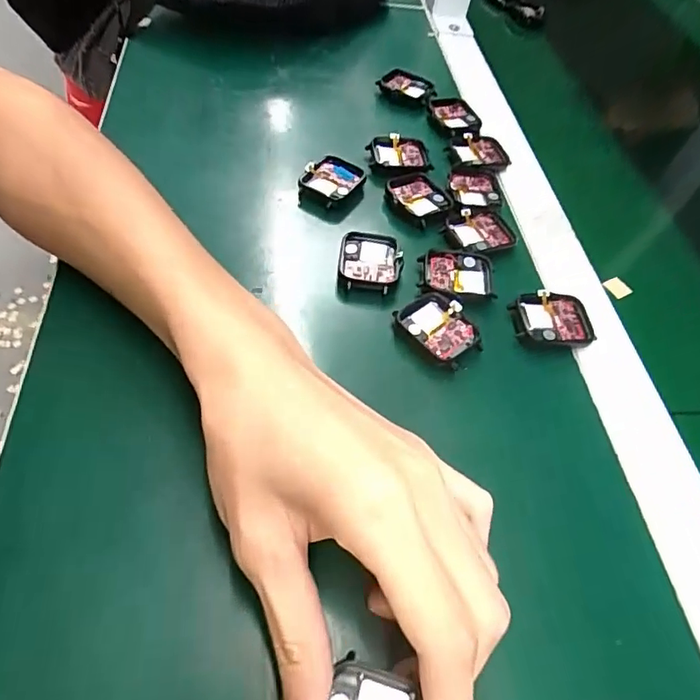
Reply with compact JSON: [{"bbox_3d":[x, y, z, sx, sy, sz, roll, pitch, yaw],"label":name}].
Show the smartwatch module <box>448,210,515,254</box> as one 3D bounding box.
[{"bbox_3d":[0.088,-0.080,0.346,0.040,0.006,0.036,-10,57,-15],"label":"smartwatch module"}]

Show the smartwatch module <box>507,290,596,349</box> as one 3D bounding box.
[{"bbox_3d":[0.121,-0.018,0.307,0.046,0.008,0.037,0,54,-9],"label":"smartwatch module"}]

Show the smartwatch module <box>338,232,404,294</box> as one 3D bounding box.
[{"bbox_3d":[0.013,-0.055,0.318,0.037,0.010,0.042,7,54,-3],"label":"smartwatch module"}]

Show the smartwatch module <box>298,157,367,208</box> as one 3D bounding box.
[{"bbox_3d":[-0.011,-0.120,0.362,0.037,0.011,0.044,33,56,15],"label":"smartwatch module"}]

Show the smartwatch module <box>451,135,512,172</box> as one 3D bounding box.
[{"bbox_3d":[0.100,-0.152,0.398,0.041,0.006,0.041,-5,55,-12],"label":"smartwatch module"}]

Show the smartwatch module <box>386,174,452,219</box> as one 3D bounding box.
[{"bbox_3d":[0.049,-0.109,0.361,0.040,0.007,0.043,-24,61,-23],"label":"smartwatch module"}]

